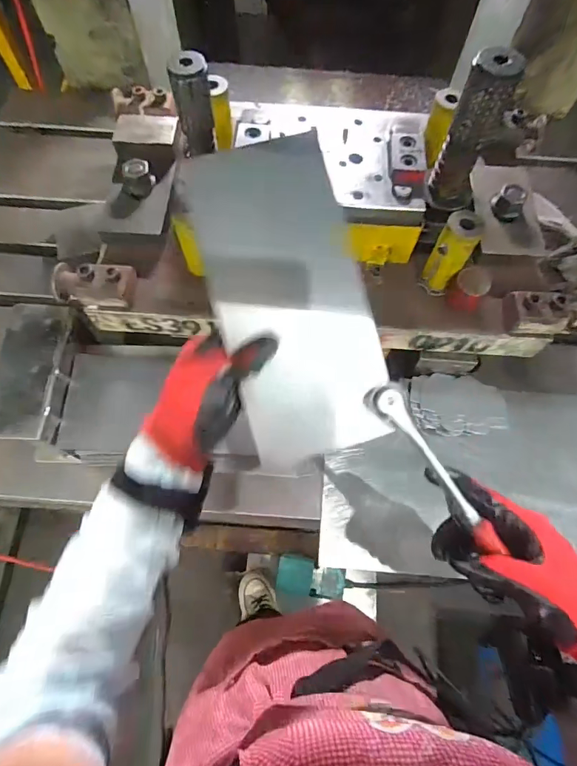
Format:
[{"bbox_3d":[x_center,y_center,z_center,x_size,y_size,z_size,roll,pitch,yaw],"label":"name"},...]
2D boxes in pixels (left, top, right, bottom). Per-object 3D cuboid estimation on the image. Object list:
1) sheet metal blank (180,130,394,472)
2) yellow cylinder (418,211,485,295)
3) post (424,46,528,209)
[{"bbox_3d":[0.002,-0.068,0.347,0.117,0.009,0.255,-15,89,-3],"label":"sheet metal blank"},{"bbox_3d":[0.188,-0.148,0.493,0.038,0.100,0.040,25,69,9],"label":"yellow cylinder"},{"bbox_3d":[0.198,-0.269,0.465,0.057,0.161,0.048,27,69,10],"label":"post"}]

